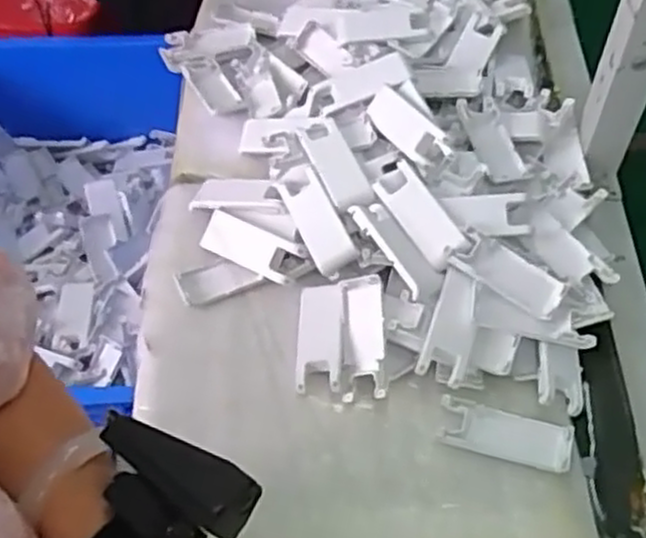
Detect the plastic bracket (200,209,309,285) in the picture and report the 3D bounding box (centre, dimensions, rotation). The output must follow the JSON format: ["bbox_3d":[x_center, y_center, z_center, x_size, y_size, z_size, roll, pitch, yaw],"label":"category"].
[{"bbox_3d":[-0.067,-0.020,0.698,0.100,0.004,0.040,23,82,20],"label":"plastic bracket"}]

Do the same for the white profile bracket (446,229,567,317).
[{"bbox_3d":[0.155,0.003,0.637,0.099,0.006,0.039,33,73,4],"label":"white profile bracket"}]

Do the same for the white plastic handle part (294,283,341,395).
[{"bbox_3d":[-0.003,0.059,0.649,0.038,0.022,0.092,1,55,3],"label":"white plastic handle part"}]

